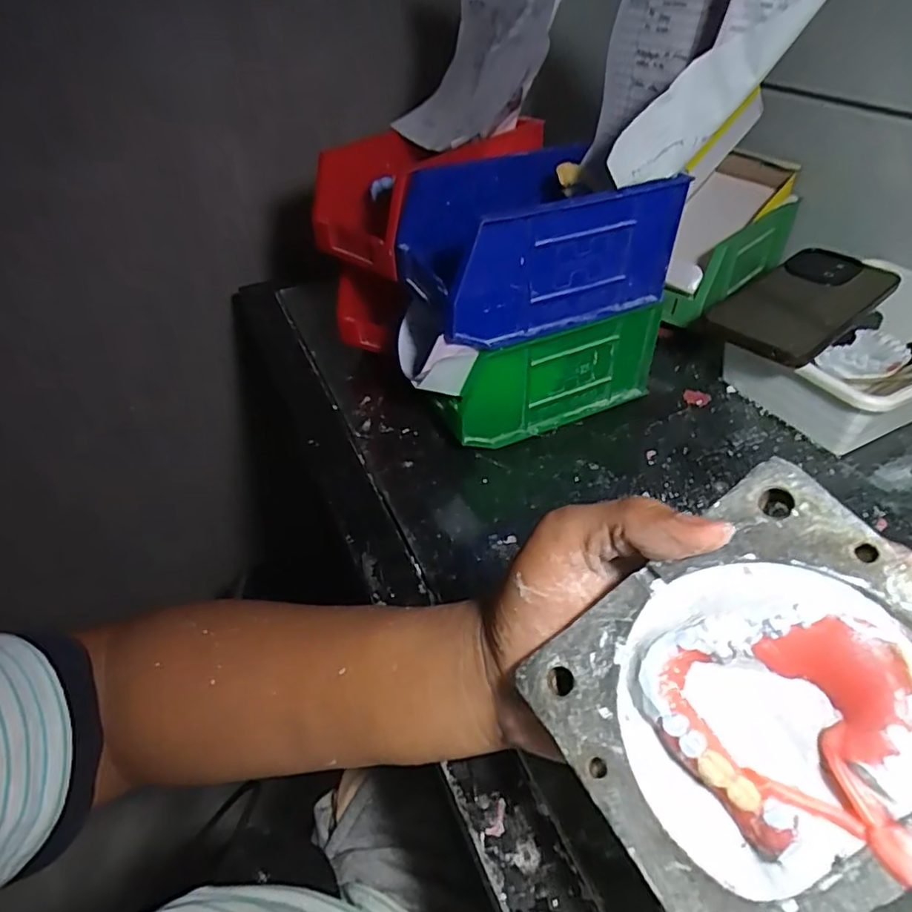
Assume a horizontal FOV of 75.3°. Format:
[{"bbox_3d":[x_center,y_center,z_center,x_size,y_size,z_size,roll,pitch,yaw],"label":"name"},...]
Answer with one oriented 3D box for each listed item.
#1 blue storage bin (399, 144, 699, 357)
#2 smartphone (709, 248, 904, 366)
[{"bbox_3d":[0.051,-0.145,0.404,0.164,0.086,0.097,-19,45,-15],"label":"blue storage bin"},{"bbox_3d":[0.268,-0.119,0.456,0.165,0.013,0.083,-33,50,-27],"label":"smartphone"}]

